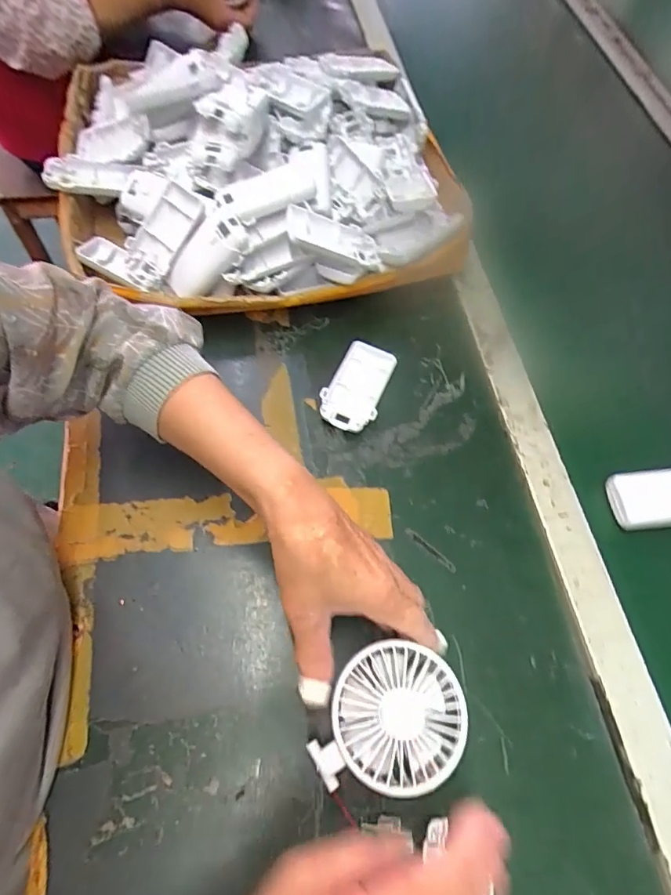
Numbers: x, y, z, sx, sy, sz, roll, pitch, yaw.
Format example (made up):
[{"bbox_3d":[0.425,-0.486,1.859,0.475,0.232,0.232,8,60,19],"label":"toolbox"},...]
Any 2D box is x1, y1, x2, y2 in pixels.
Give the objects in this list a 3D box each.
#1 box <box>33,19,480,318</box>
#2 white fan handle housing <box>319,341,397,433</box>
[{"bbox_3d":[-0.083,-0.308,0.527,0.395,0.120,0.353,-6,64,-8],"label":"box"},{"bbox_3d":[0.022,-0.059,0.469,0.051,0.016,0.093,24,64,8],"label":"white fan handle housing"}]

